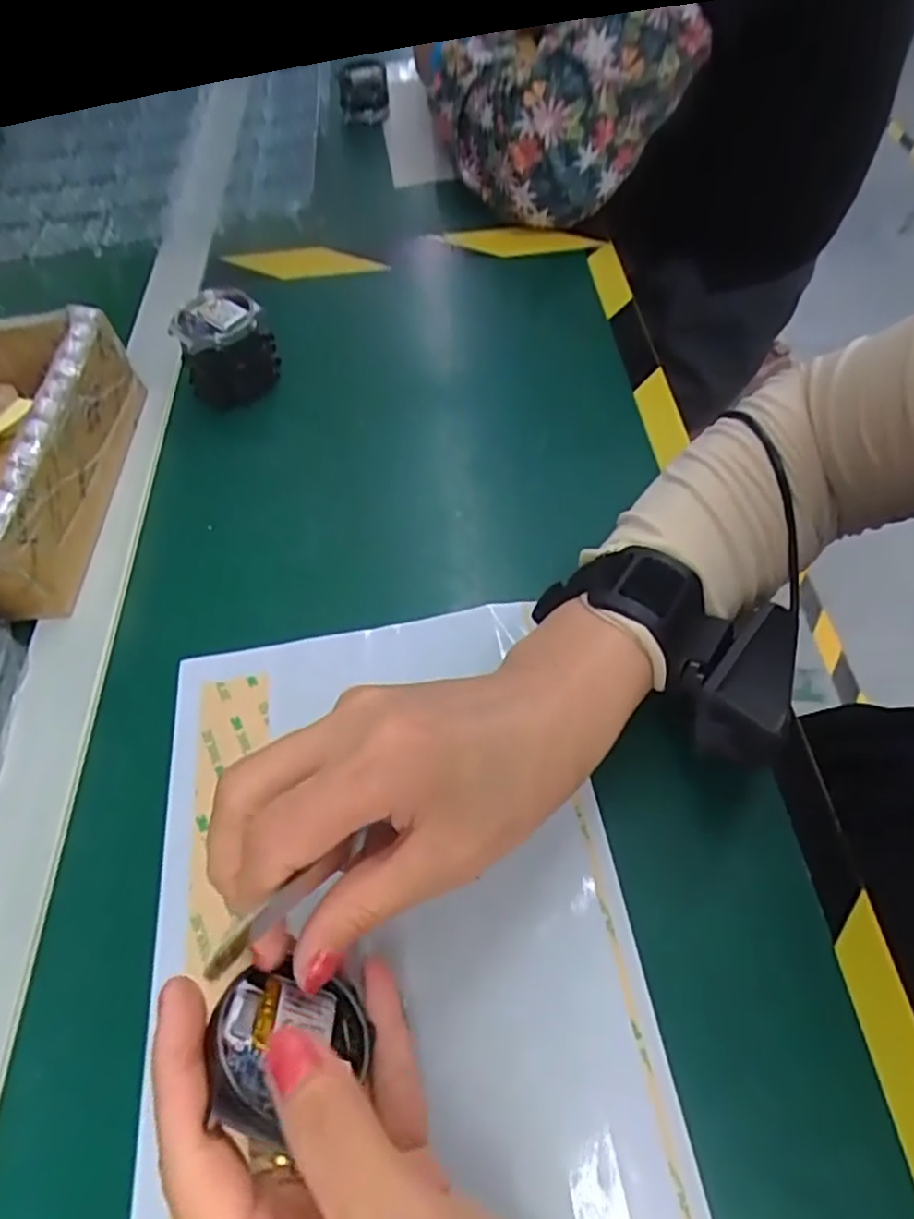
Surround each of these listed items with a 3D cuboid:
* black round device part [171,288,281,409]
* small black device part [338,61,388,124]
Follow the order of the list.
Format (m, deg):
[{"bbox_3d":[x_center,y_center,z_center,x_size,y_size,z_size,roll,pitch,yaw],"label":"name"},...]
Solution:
[{"bbox_3d":[-0.137,-0.155,0.424,0.051,0.050,0.046,-21,56,-10],"label":"black round device part"},{"bbox_3d":[-0.080,-0.443,0.601,0.037,0.039,0.033,-1,54,4],"label":"small black device part"}]

